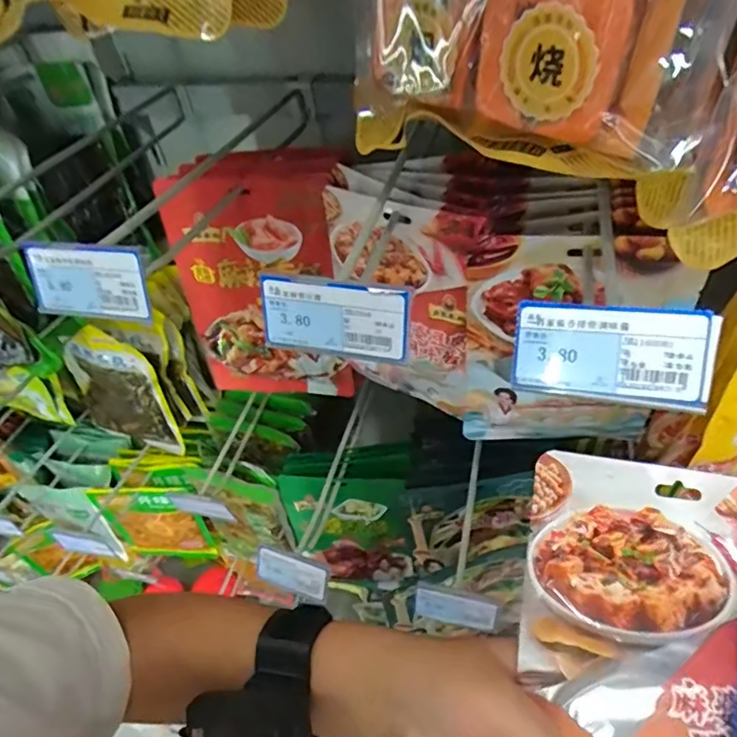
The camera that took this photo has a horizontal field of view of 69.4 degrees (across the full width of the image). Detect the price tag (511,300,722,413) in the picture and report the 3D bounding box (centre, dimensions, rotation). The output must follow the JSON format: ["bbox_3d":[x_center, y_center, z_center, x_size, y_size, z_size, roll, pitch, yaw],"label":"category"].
[{"bbox_3d":[0.107,-0.007,0.235,0.080,0.040,0.004,8,9,18],"label":"price tag"}]

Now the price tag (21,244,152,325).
[{"bbox_3d":[-0.168,-0.050,0.310,0.089,0.043,0.010,8,25,20],"label":"price tag"}]

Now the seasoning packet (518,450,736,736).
[{"bbox_3d":[0.140,0.149,0.243,0.140,0.013,0.201,8,74,1],"label":"seasoning packet"}]

